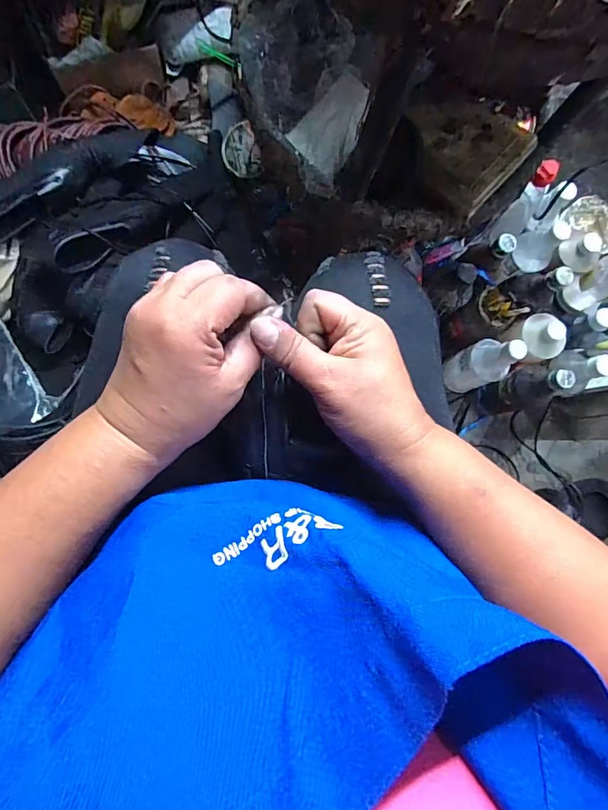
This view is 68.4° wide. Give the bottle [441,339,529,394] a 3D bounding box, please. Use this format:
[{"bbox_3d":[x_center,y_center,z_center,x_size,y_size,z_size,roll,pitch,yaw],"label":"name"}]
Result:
[{"bbox_3d":[0.290,-0.068,0.721,0.062,0.159,0.068,-22,87,-9],"label":"bottle"}]

